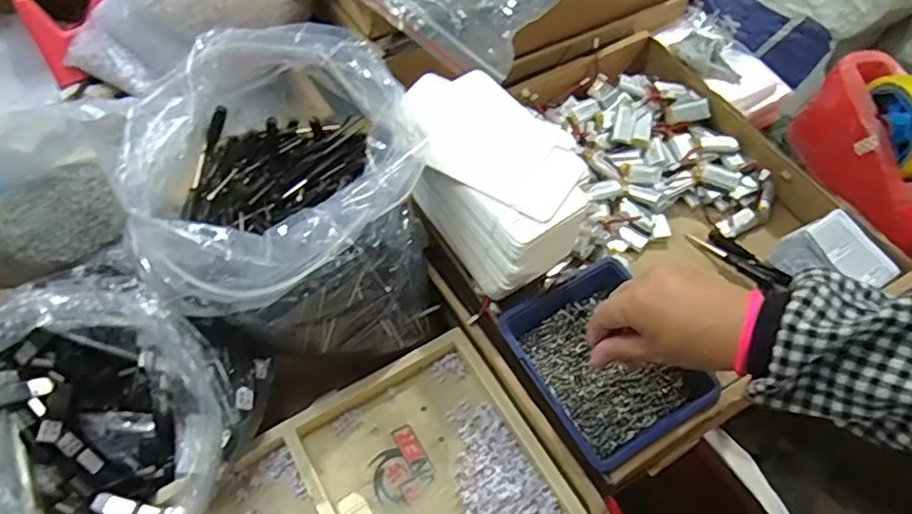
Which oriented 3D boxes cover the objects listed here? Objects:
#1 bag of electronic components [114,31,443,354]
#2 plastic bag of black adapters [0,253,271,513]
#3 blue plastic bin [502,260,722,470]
[{"bbox_3d":[-0.122,-0.043,0.476,0.195,0.171,0.199,-12,61,-6],"label":"bag of electronic components"},{"bbox_3d":[-0.260,0.111,0.442,0.194,0.117,0.194,25,64,14],"label":"plastic bag of black adapters"},{"bbox_3d":[0.116,0.082,0.490,0.116,0.031,0.142,-28,64,-14],"label":"blue plastic bin"}]

